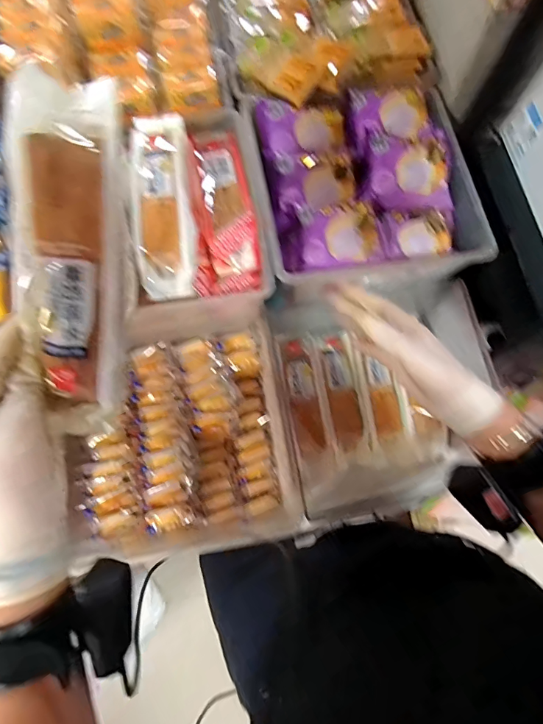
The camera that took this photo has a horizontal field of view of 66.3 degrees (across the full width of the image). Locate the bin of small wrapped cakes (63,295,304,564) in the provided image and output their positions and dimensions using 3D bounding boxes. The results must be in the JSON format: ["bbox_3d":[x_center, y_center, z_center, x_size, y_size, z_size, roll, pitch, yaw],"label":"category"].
[{"bbox_3d":[-0.128,0.094,0.603,0.290,0.091,0.338,-10,73,-4],"label":"bin of small wrapped cakes"}]

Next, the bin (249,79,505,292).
[{"bbox_3d":[0.126,-0.247,0.583,0.286,0.078,0.288,-10,73,-4],"label":"bin"}]

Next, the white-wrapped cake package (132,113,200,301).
[{"bbox_3d":[-0.138,-0.207,0.538,0.073,0.040,0.251,-7,73,-3],"label":"white-wrapped cake package"}]

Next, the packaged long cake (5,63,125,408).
[{"bbox_3d":[-0.132,-0.076,0.273,0.065,0.026,0.205,0,100,-1],"label":"packaged long cake"}]

